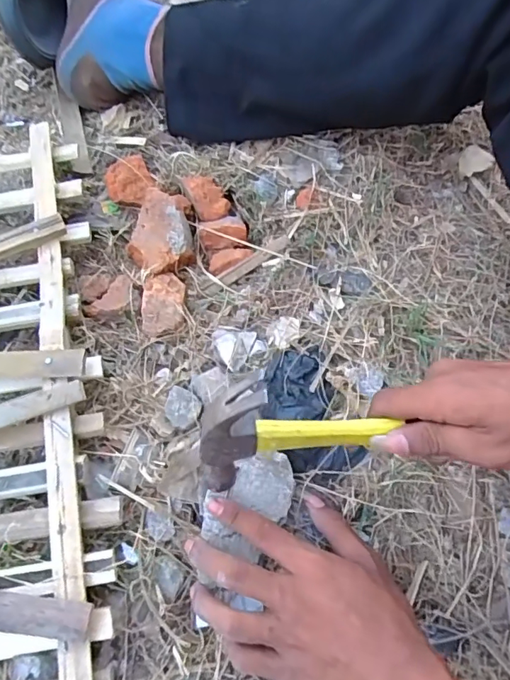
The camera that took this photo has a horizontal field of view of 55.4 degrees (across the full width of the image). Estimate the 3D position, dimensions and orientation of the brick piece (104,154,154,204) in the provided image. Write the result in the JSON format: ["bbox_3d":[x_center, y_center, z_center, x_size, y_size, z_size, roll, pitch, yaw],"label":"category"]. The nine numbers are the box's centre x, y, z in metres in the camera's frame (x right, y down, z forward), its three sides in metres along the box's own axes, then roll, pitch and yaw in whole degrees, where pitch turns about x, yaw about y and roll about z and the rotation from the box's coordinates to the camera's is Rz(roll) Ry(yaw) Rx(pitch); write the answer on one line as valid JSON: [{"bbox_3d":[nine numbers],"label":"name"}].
[{"bbox_3d":[-0.122,-0.152,0.472,0.042,0.027,0.045,1,68,-3],"label":"brick piece"}]

